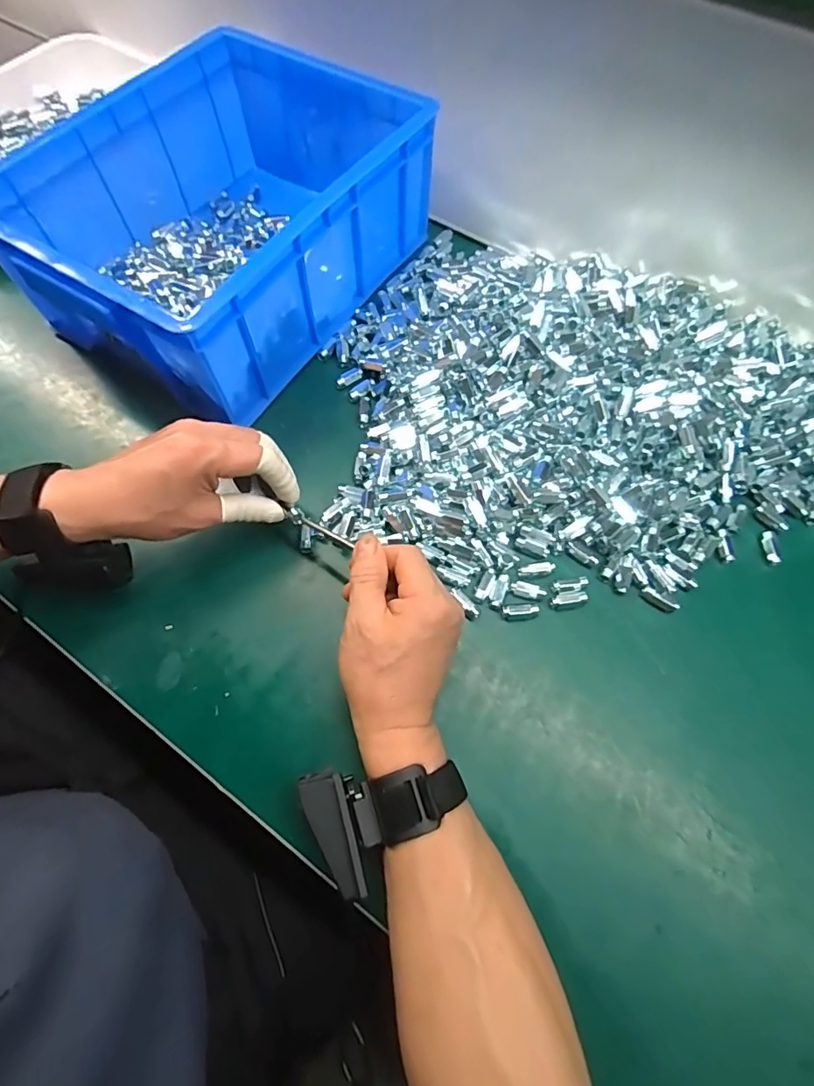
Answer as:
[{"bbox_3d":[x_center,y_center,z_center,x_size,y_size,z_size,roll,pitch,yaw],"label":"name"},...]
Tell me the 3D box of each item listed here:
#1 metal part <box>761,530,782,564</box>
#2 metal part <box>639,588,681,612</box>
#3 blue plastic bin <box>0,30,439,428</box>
[{"bbox_3d":[0.298,0.004,0.412,0.009,0.007,0.028,2,68,1],"label":"metal part"},{"bbox_3d":[0.197,0.046,0.395,0.028,0.011,0.008,34,72,13],"label":"metal part"},{"bbox_3d":[-0.166,-0.305,0.477,0.255,0.125,0.340,33,70,13],"label":"blue plastic bin"}]

